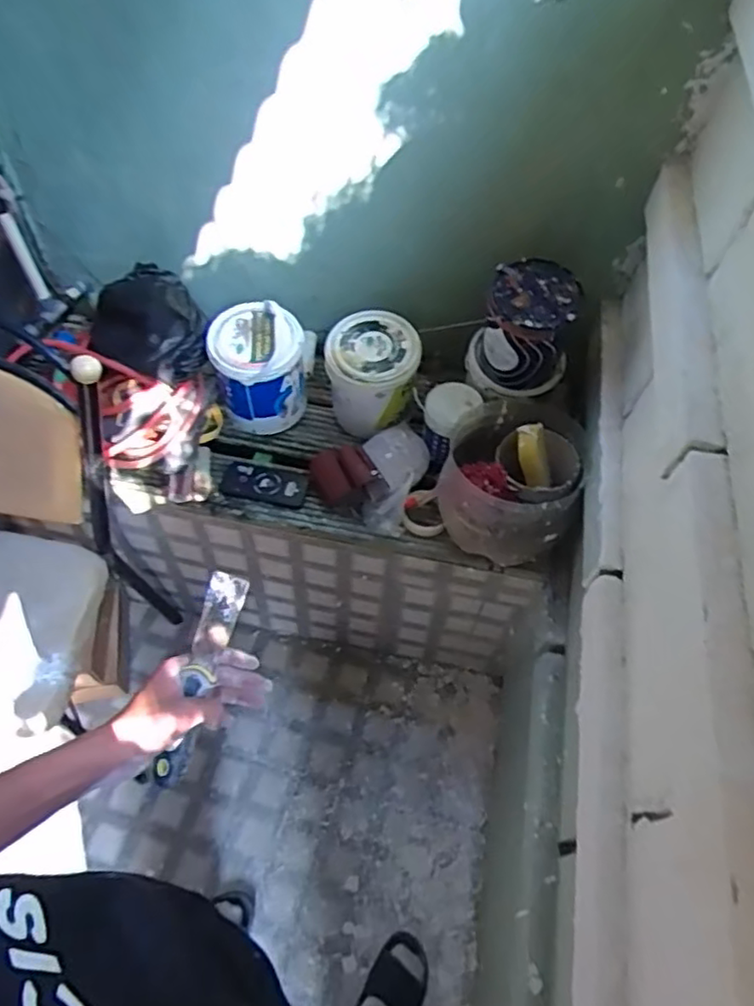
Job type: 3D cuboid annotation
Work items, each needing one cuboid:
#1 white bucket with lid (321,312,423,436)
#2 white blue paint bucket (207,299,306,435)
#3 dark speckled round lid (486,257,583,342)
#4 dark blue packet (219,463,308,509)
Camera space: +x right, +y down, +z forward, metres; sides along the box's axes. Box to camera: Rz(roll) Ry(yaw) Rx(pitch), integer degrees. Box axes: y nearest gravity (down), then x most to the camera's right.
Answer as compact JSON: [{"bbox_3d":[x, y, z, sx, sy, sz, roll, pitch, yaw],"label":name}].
[{"bbox_3d":[-0.010,-0.258,1.345,0.176,0.188,0.185,2,56,-2],"label":"white bucket with lid"},{"bbox_3d":[-0.236,-0.264,1.340,0.170,0.225,0.158,2,56,-2],"label":"white blue paint bucket"},{"bbox_3d":[0.269,-0.354,1.124,0.155,0.059,0.154,2,56,-2],"label":"dark speckled round lid"},{"bbox_3d":[-0.224,-0.038,1.326,0.173,0.020,0.086,10,56,3],"label":"dark blue packet"}]

